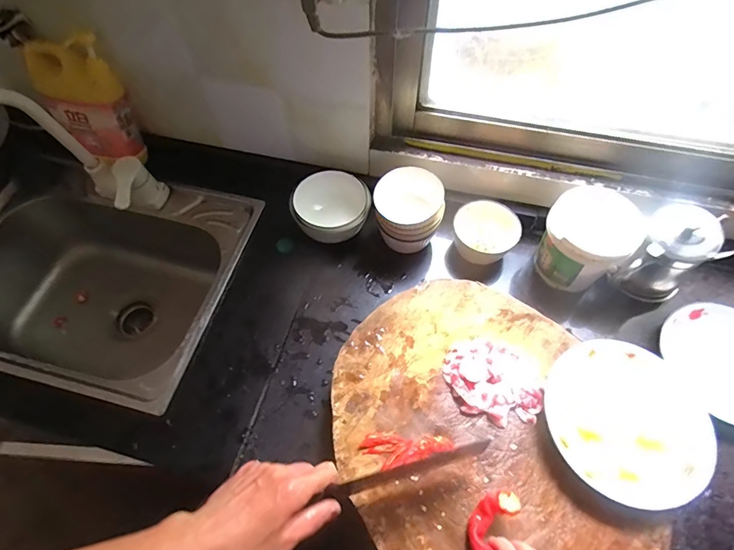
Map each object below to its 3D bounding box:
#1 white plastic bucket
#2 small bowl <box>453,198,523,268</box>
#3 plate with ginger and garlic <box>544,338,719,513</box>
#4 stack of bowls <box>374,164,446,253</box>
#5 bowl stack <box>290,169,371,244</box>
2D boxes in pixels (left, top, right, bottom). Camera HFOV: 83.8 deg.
[{"bbox_3d":[0.345,-0.057,0.647,0.132,0.115,0.120,0,59,0],"label":"white plastic bucket"},{"bbox_3d":[0.201,-0.069,0.704,0.102,0.073,0.097,0,59,0],"label":"small bowl"},{"bbox_3d":[0.314,0.170,0.497,0.191,0.033,0.180,0,59,0],"label":"plate with ginger and garlic"},{"bbox_3d":[0.069,-0.108,0.690,0.107,0.096,0.108,-2,59,-1],"label":"stack of bowls"},{"bbox_3d":[-0.051,-0.121,0.725,0.124,0.068,0.123,-39,66,-20],"label":"bowl stack"}]

